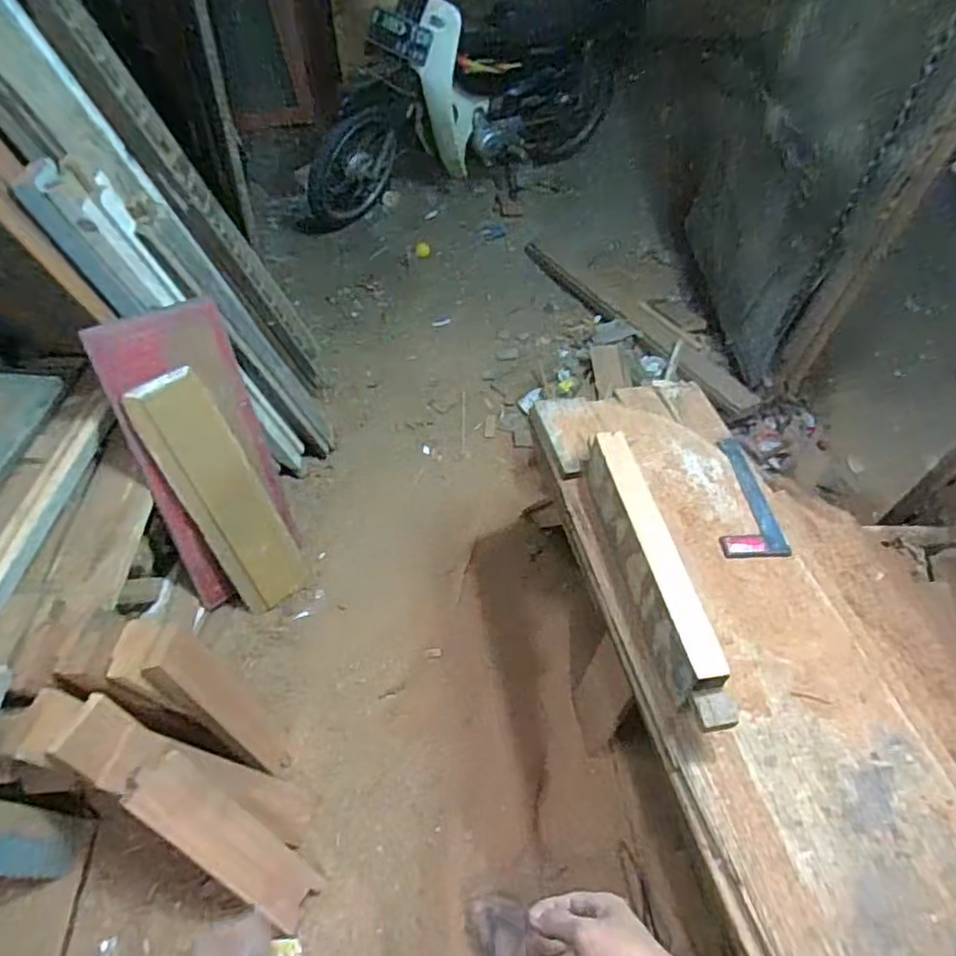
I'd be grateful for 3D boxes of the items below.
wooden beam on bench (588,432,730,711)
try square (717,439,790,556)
[{"bbox_3d":[0.273,0.131,1.024,0.069,0.131,0.475,-6,52,-9],"label":"wooden beam on bench"},{"bbox_3d":[0.505,0.025,1.212,0.119,0.025,0.303,2,51,-3],"label":"try square"}]

